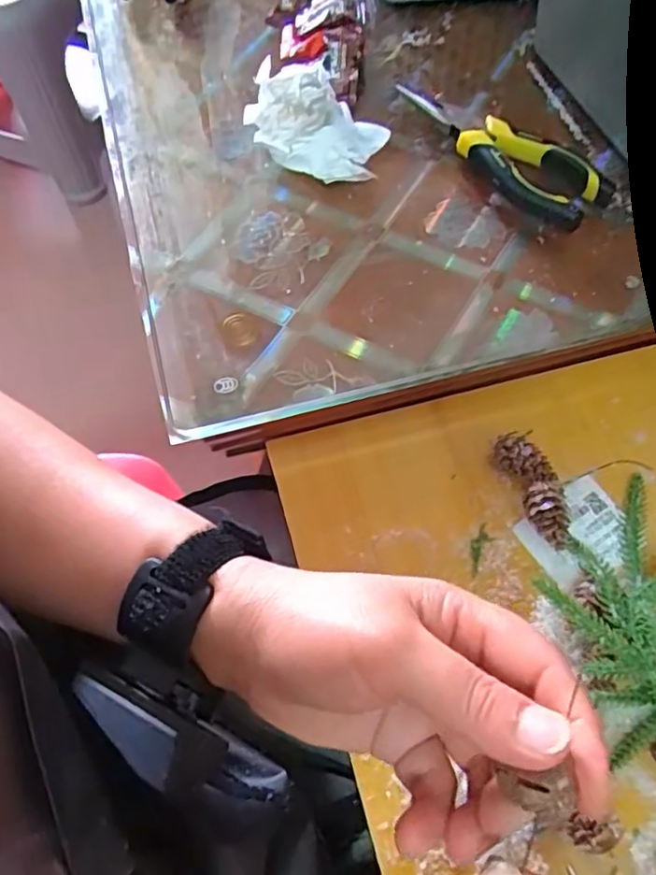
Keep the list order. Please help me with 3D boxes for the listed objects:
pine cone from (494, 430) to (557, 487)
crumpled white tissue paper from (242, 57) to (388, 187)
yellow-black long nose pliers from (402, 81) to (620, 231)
[{"bbox_3d":[0.108,0.012,0.346,0.027,0.021,0.034,-14,66,-7],"label":"pine cone"},{"bbox_3d":[-0.010,-0.199,0.393,0.061,0.048,0.082,-36,71,-14],"label":"crumpled white tissue paper"},{"bbox_3d":[0.108,-0.185,0.401,0.150,0.020,0.048,35,69,15],"label":"yellow-black long nose pliers"}]

